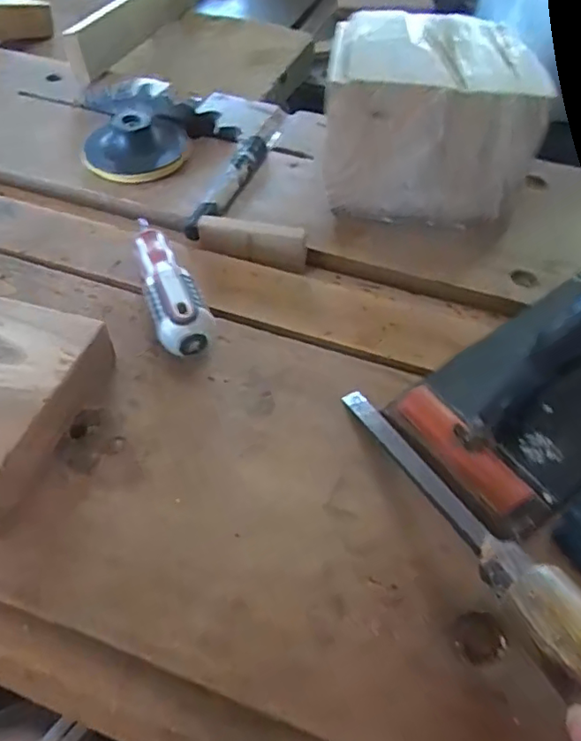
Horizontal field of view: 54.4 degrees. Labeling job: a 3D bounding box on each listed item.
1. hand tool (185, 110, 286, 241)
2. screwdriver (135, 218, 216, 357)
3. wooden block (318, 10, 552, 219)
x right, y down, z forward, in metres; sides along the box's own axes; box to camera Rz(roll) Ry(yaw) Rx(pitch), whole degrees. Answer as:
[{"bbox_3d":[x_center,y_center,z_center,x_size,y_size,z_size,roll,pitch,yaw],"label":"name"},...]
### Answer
[{"bbox_3d":[-0.042,-0.171,0.472,0.027,0.014,0.174,14,54,9],"label":"hand tool"},{"bbox_3d":[-0.079,-0.054,0.373,0.035,0.037,0.114,-17,55,-14],"label":"screwdriver"},{"bbox_3d":[0.105,-0.205,0.452,0.146,0.108,0.147,5,53,3],"label":"wooden block"}]

